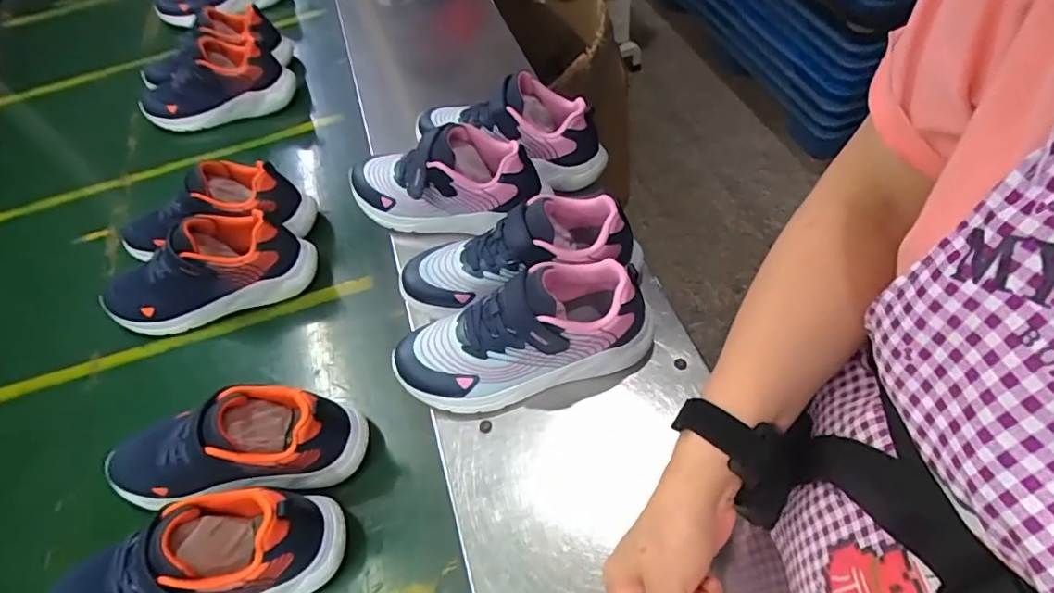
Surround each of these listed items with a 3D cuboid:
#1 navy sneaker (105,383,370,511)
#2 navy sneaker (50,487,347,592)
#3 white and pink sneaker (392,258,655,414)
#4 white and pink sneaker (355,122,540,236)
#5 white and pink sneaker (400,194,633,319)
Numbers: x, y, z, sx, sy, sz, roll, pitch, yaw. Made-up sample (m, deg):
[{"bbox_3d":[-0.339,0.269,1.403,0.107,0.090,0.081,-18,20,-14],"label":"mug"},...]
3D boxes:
[{"bbox_3d":[-0.279,0.140,0.516,0.248,0.100,0.083,-8,57,-2],"label":"navy sneaker"},{"bbox_3d":[-0.280,0.224,0.458,0.241,0.099,0.090,-18,58,-9],"label":"navy sneaker"},{"bbox_3d":[-0.005,0.035,0.514,0.233,0.111,0.088,-15,57,-7],"label":"white and pink sneaker"},{"bbox_3d":[-0.100,-0.141,0.643,0.241,0.101,0.089,0,55,21],"label":"white and pink sneaker"},{"bbox_3d":[-0.015,-0.040,0.559,0.239,0.087,0.085,-19,57,6],"label":"white and pink sneaker"}]

